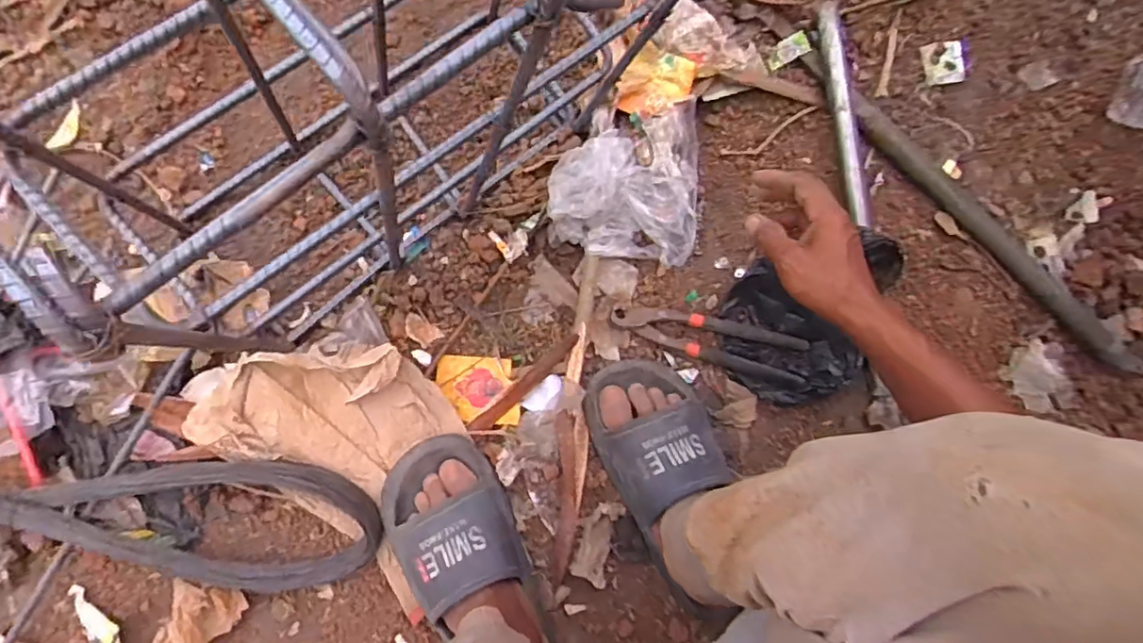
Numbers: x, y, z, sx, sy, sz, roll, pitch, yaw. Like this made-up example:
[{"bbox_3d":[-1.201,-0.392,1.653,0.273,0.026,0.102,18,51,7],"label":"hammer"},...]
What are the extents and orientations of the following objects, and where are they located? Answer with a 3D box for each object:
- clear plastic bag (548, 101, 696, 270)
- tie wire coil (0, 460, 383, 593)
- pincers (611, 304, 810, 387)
[{"bbox_3d":[0.061,-0.149,0.618,0.164,0.055,0.163,5,89,-8],"label":"clear plastic bag"},{"bbox_3d":[-0.390,0.169,0.542,0.414,0.039,0.127,16,88,-8],"label":"tie wire coil"},{"bbox_3d":[0.149,0.019,0.651,0.215,0.014,0.051,15,88,-8],"label":"pincers"}]

